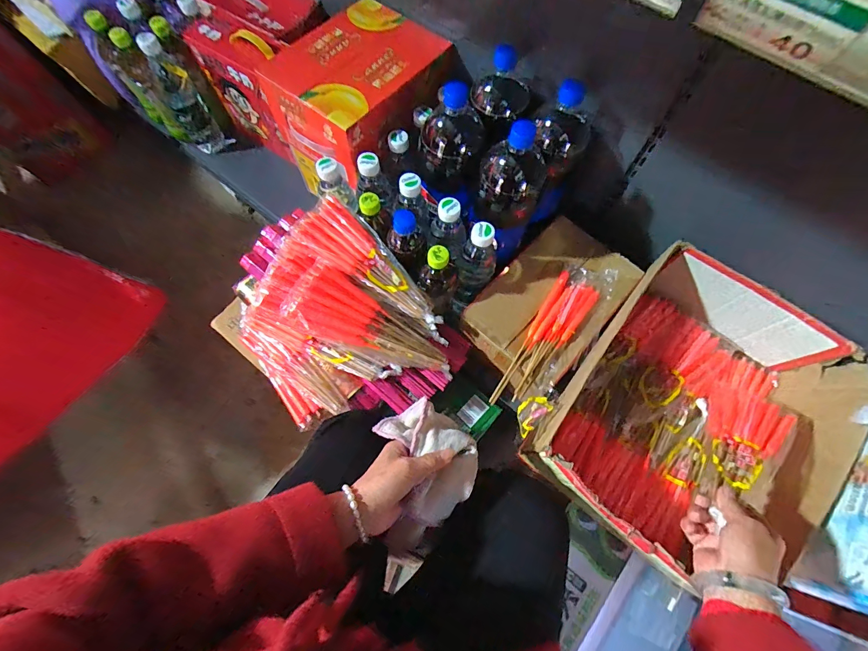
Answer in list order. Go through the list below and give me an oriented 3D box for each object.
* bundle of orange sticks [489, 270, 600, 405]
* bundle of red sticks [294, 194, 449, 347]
[{"bbox_3d":[0.173,0.021,0.567,0.066,0.020,0.241,33,73,11],"label":"bundle of orange sticks"},{"bbox_3d":[-0.093,-0.082,0.561,0.282,0.053,0.090,42,74,13],"label":"bundle of red sticks"}]

